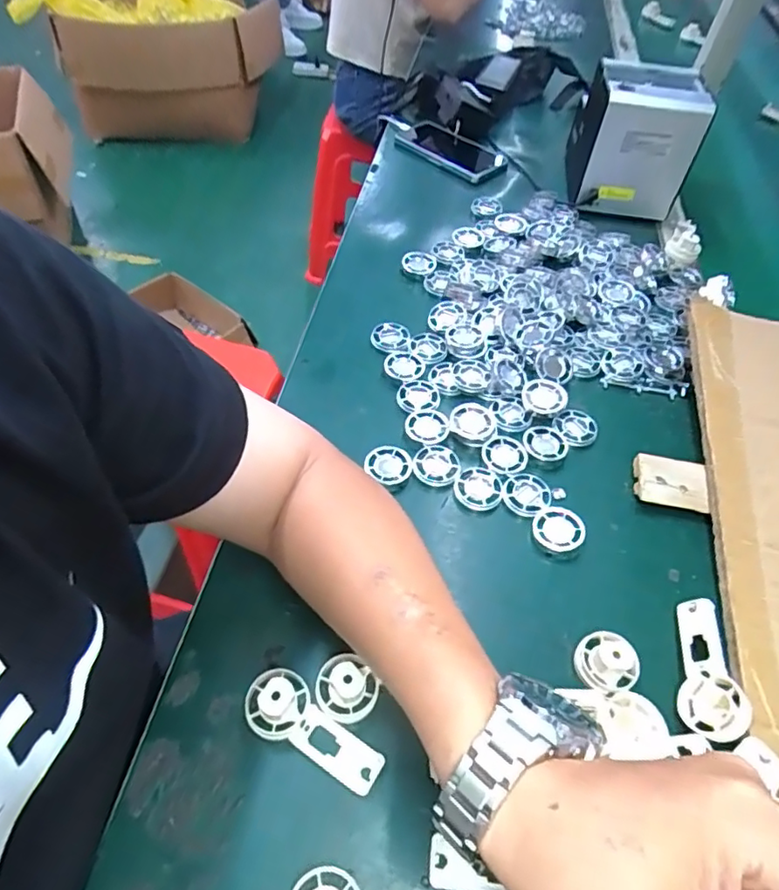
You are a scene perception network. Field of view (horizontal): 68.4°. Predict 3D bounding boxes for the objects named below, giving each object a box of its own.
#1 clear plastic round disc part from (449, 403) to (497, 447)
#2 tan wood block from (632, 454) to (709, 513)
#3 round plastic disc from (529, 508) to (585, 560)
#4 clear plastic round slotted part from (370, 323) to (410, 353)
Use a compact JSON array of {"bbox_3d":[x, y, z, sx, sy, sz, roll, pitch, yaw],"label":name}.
[{"bbox_3d":[0.075,-0.021,0.514,0.040,0.008,0.045,13,52,7],"label":"clear plastic round disc part"},{"bbox_3d":[0.238,0.033,0.486,0.059,0.015,0.044,12,52,6],"label":"tan wood block"},{"bbox_3d":[0.133,0.069,0.454,0.039,0.014,0.041,14,52,7],"label":"round plastic disc"},{"bbox_3d":[0.002,-0.109,0.584,0.040,0.005,0.036,11,60,10],"label":"clear plastic round slotted part"}]

